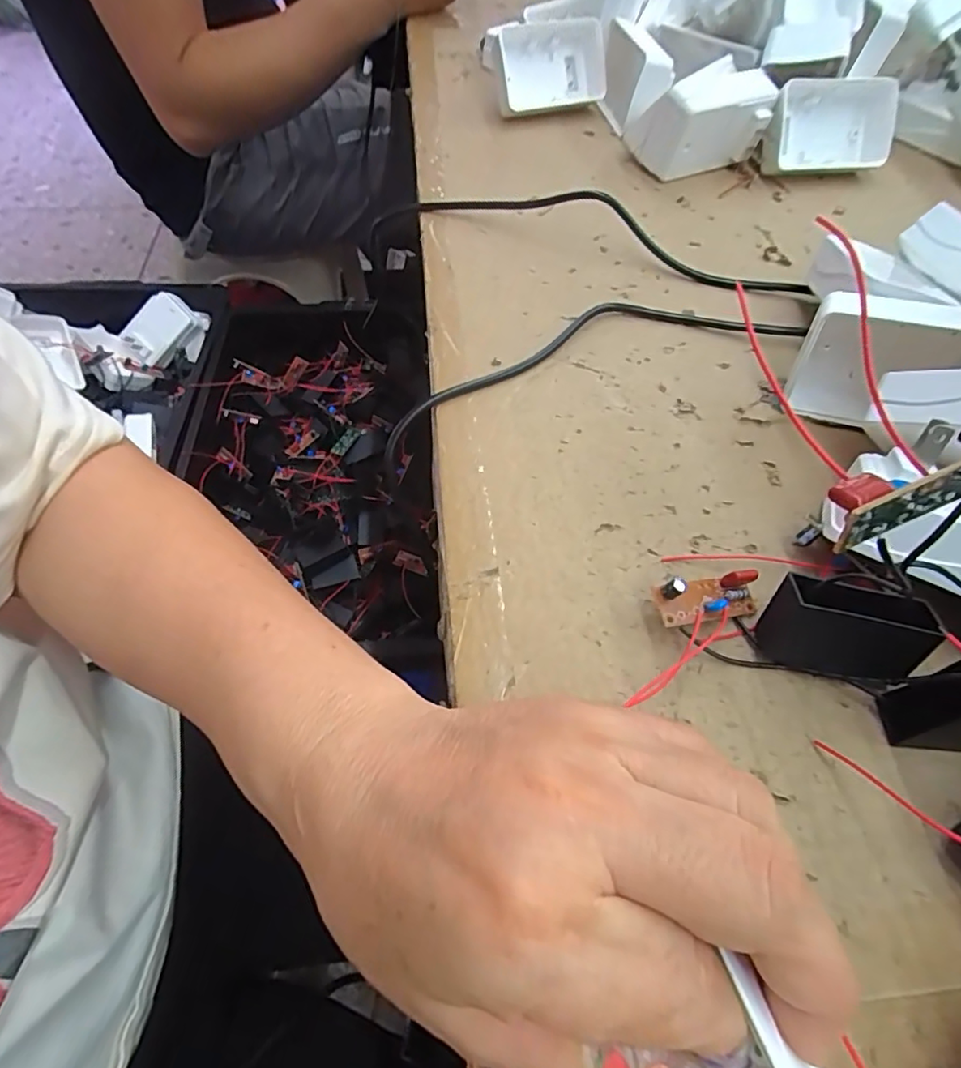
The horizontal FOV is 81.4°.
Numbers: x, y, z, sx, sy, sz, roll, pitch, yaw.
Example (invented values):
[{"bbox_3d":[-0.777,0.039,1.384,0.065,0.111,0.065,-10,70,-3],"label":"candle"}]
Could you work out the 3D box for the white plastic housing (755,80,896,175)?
[{"bbox_3d":[0.259,-0.299,0.416,0.097,0.051,0.041,3,57,1],"label":"white plastic housing"}]

